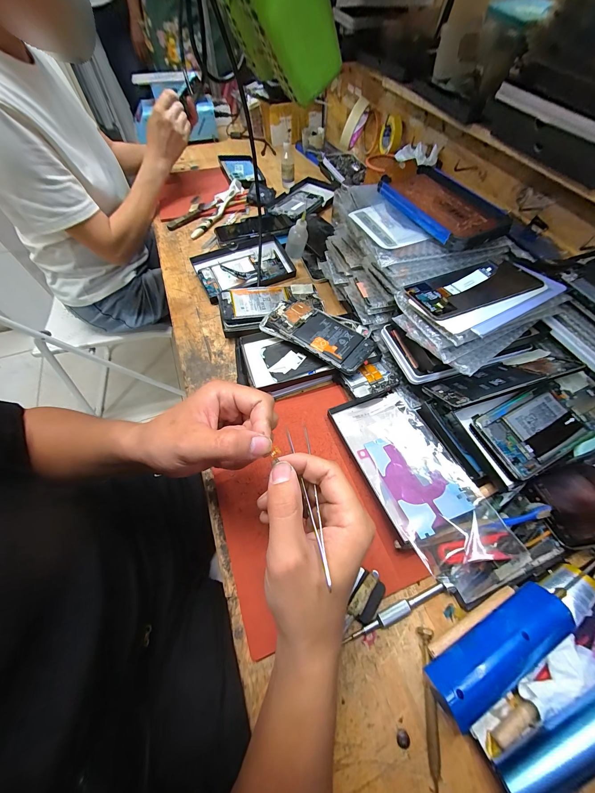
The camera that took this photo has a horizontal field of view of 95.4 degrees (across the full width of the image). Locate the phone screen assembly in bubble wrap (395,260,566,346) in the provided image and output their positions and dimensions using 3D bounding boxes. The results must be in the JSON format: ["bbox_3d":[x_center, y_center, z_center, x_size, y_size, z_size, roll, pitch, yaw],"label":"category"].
[{"bbox_3d":[0.220,-0.126,0.322,0.166,0.027,0.102,-26,64,-12],"label":"phone screen assembly in bubble wrap"}]

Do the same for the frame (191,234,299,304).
[{"bbox_3d":[-0.102,-0.257,0.529,0.182,0.031,0.115,-24,62,-14],"label":"frame"}]

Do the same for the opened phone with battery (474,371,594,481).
[{"bbox_3d":[0.281,0.025,0.302,0.154,0.015,0.073,-23,62,-13],"label":"opened phone with battery"}]

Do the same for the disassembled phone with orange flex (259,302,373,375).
[{"bbox_3d":[0.029,-0.095,0.403,0.166,0.013,0.072,31,67,15],"label":"disassembled phone with orange flex"}]

